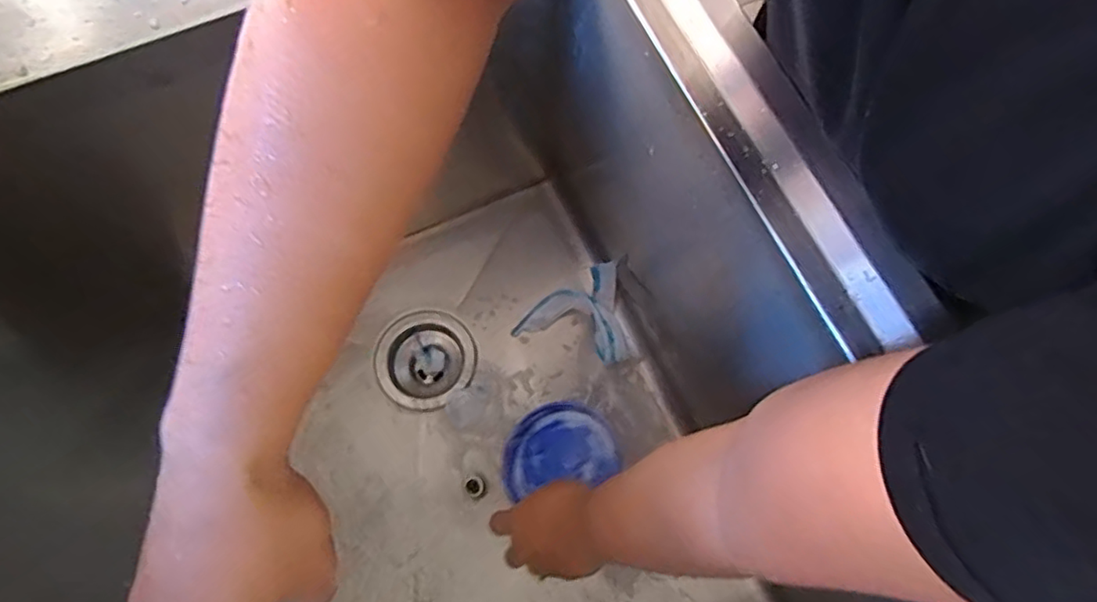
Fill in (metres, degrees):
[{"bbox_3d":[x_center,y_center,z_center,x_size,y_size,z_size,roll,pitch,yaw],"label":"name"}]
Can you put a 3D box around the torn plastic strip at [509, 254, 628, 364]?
[{"bbox_3d":[0.022,0.019,0.687,0.121,0.069,0.108,-1,72,-2],"label":"torn plastic strip"}]

